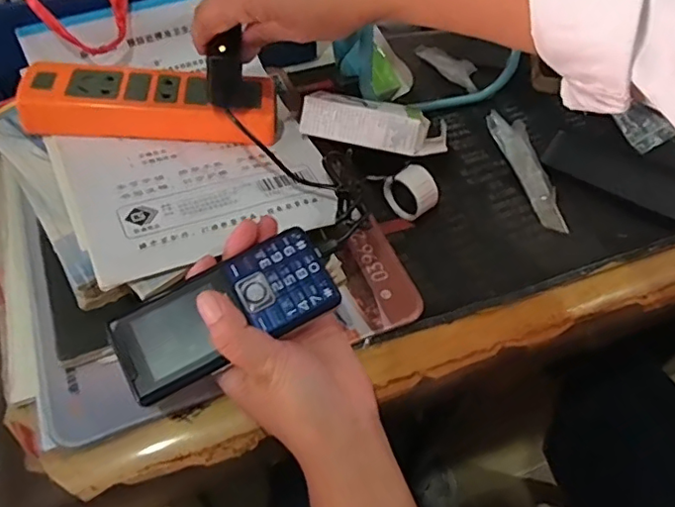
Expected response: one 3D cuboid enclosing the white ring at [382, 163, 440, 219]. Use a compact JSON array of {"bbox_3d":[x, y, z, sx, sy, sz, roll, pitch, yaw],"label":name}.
[{"bbox_3d":[0.058,-0.046,0.441,0.025,0.037,0.040,-35,63,-23],"label":"white ring"}]

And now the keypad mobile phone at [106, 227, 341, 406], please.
[{"bbox_3d":[-0.065,0.033,0.329,0.125,0.008,0.054,-27,77,-9],"label":"keypad mobile phone"}]

